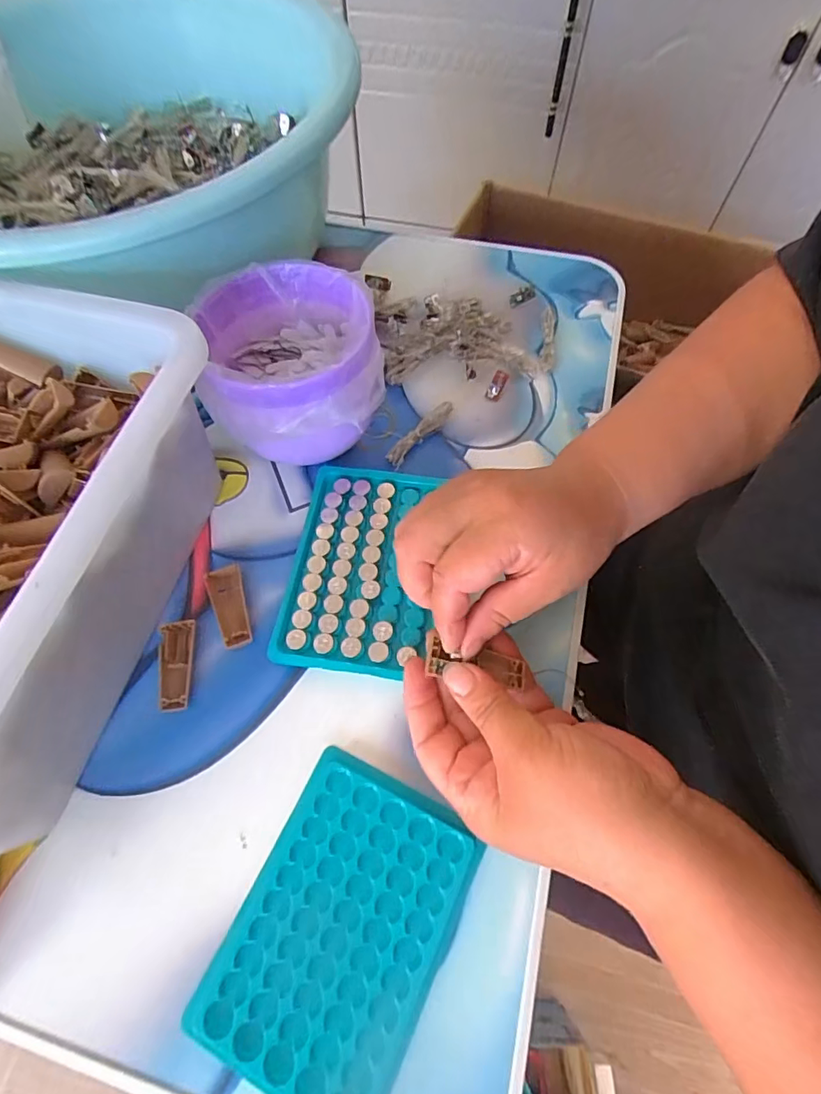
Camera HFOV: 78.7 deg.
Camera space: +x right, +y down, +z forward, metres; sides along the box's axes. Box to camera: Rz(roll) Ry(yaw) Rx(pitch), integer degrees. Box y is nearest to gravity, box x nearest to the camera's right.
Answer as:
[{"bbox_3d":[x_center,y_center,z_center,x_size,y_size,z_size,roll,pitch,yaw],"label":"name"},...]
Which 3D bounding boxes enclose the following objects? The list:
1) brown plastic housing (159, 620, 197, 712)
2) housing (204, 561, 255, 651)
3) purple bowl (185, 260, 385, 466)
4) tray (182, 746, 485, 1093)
[{"bbox_3d":[-0.134,0.068,0.288,0.019,0.011,0.050,-6,64,-2],"label":"brown plastic housing"},{"bbox_3d":[-0.110,0.035,0.303,0.020,0.009,0.052,-17,65,-7],"label":"housing"},{"bbox_3d":[-0.070,-0.106,0.325,0.105,0.086,0.118,-17,65,-7],"label":"purple bowl"},{"bbox_3d":[-0.032,0.175,0.233,0.095,0.007,0.127,23,65,14],"label":"tray"}]

